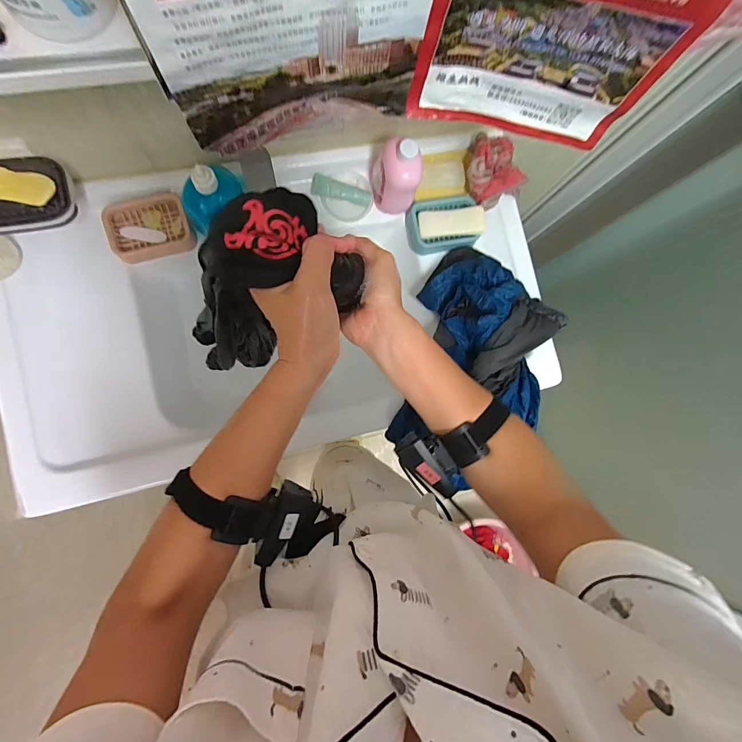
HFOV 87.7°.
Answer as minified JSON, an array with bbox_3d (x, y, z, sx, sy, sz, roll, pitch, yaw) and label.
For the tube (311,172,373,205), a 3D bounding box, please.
[{"bbox_3d":[-0.051,-0.320,0.683,0.105,0.023,0.031,10,84,-8],"label":"tube"}]

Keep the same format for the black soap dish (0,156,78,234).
[{"bbox_3d":[-0.467,-0.231,0.508,0.132,0.030,0.089,-17,88,-9],"label":"black soap dish"}]

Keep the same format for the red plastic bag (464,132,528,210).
[{"bbox_3d":[0.212,-0.357,0.686,0.101,0.052,0.111,-22,89,-10],"label":"red plastic bag"}]

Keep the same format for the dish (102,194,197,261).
[{"bbox_3d":[-0.353,-0.230,0.620,0.120,0.028,0.090,-13,87,-9],"label":"dish"}]

